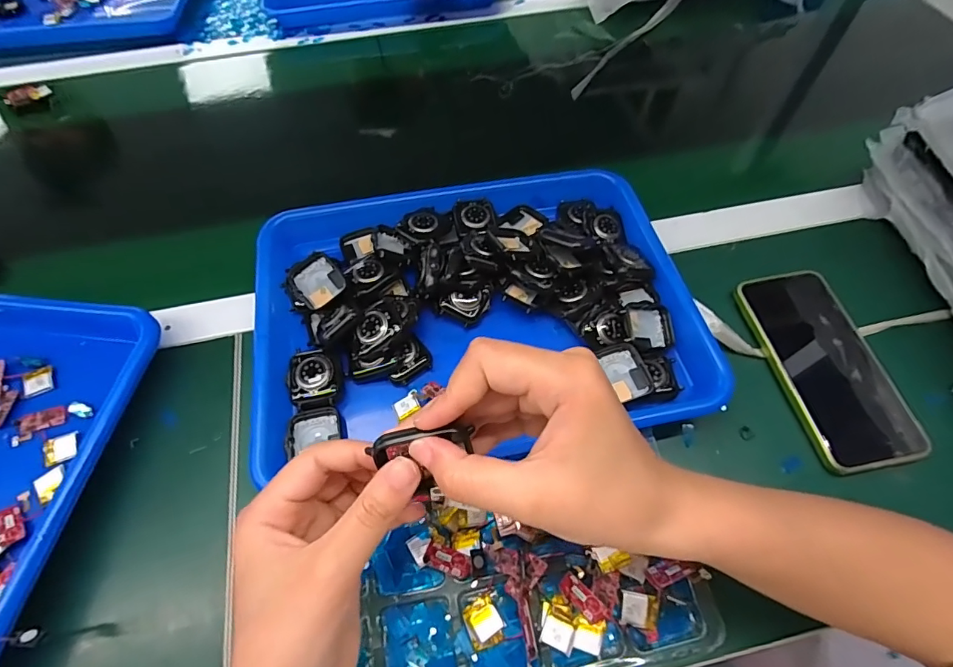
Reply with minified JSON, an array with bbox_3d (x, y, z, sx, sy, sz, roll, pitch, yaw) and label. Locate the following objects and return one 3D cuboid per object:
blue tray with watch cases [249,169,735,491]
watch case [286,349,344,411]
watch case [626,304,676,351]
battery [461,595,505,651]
[{"bbox_3d":[-0.003,-0.028,0.377,0.321,0.053,0.235,-9,59,-4],"label":"blue tray with watch cases"},{"bbox_3d":[-0.116,0.030,0.337,0.036,0.009,0.045,-20,61,-10],"label":"watch case"},{"bbox_3d":[0.130,-0.005,0.357,0.042,0.014,0.034,-3,79,-17],"label":"watch case"},{"bbox_3d":[0.004,0.172,0.282,0.020,0.010,0.025,-25,62,-13],"label":"battery"}]

